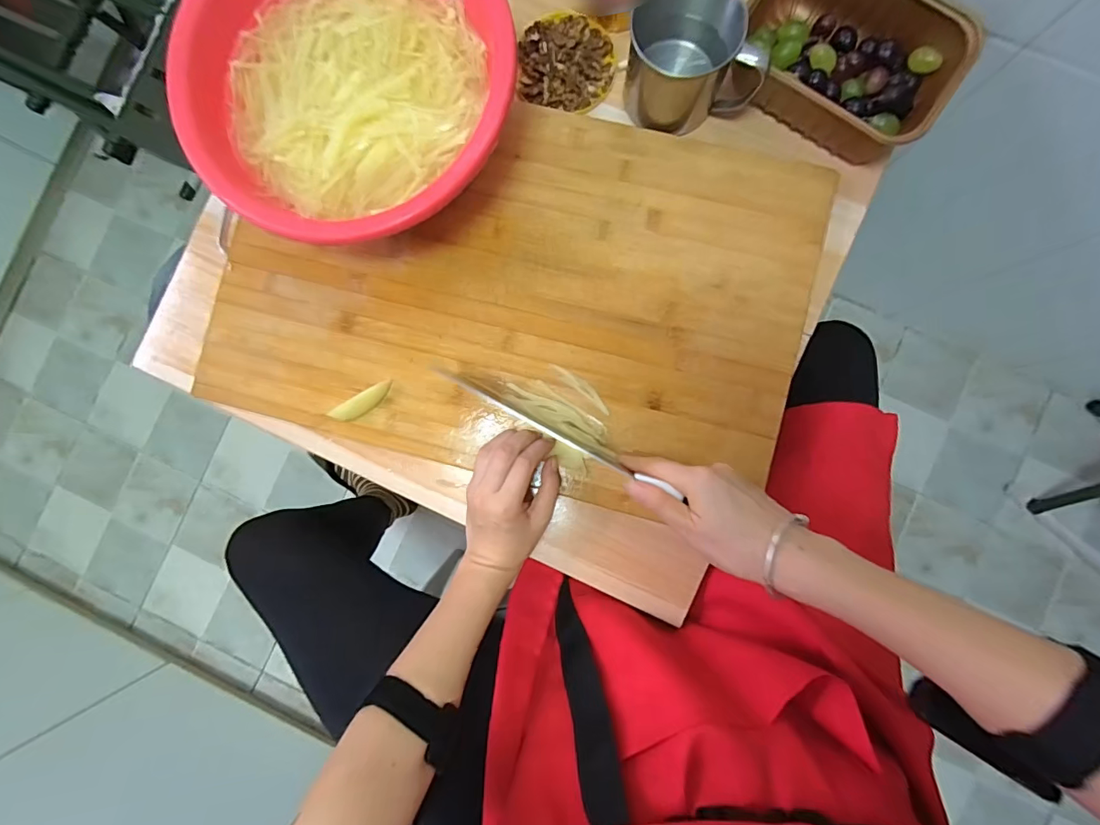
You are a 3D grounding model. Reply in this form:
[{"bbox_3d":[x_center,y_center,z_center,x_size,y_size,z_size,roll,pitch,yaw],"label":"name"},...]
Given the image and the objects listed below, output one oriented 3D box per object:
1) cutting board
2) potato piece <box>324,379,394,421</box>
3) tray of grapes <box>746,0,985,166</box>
[{"bbox_3d":[-0.041,-0.118,0.446,0.543,0.018,0.341,14,89,4],"label":"cutting board"},{"bbox_3d":[-0.173,-0.009,0.435,0.061,0.009,0.016,-29,87,2],"label":"potato piece"},{"bbox_3d":[0.257,-0.314,0.420,0.185,0.059,0.125,36,90,4],"label":"tray of grapes"}]

